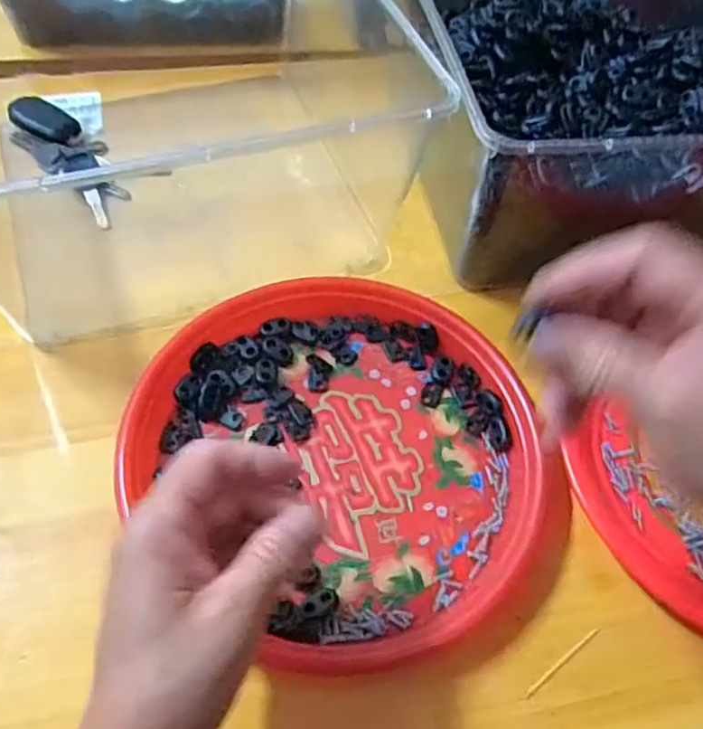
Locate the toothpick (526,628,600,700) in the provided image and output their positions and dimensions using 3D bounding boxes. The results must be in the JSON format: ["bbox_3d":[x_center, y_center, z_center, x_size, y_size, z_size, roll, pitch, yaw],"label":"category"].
[{"bbox_3d":[0.112,0.157,0.350,0.056,0.005,0.004,-30,64,-22],"label":"toothpick"}]

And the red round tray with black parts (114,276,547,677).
[{"bbox_3d":[0.001,0.044,0.393,0.232,0.032,0.221,2,57,-3],"label":"red round tray with black parts"}]

